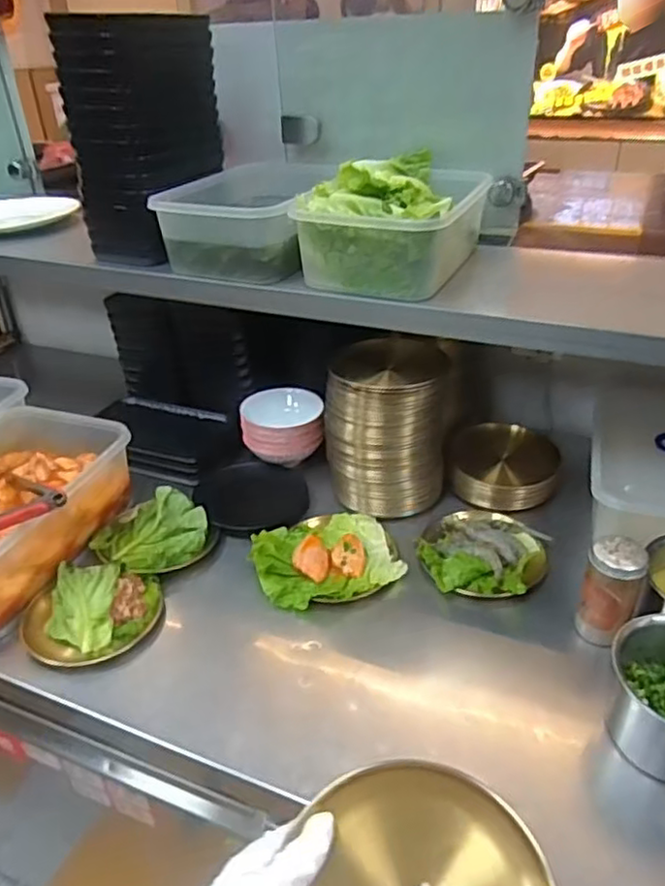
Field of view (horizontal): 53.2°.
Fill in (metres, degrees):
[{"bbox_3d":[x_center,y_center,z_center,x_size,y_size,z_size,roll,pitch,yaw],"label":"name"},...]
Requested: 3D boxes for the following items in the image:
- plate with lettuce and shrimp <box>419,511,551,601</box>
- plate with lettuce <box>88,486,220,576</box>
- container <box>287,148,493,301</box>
[{"bbox_3d":[0.204,0.145,0.903,0.173,0.036,0.155,2,29,9],"label":"plate with lettuce and shrimp"},{"bbox_3d":[-0.256,0.125,0.939,0.135,0.056,0.145,-2,29,1],"label":"plate with lettuce"},{"bbox_3d":[0.097,-0.318,0.947,0.202,0.141,0.293,11,32,23],"label":"container"}]

